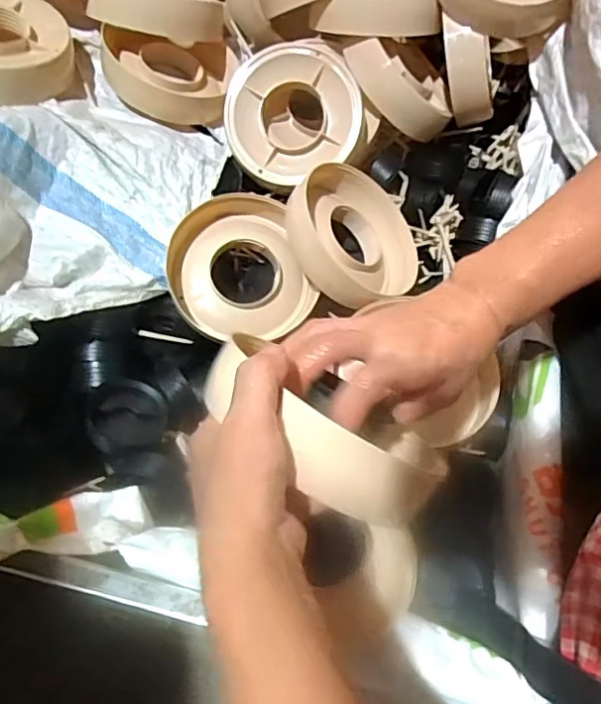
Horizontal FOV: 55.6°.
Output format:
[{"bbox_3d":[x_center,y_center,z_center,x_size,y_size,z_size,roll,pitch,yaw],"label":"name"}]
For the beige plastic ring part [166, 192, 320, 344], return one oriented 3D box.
[{"bbox_3d":[-0.063,-0.088,0.606,0.149,0.048,0.150,-10,87,-1],"label":"beige plastic ring part"}]

